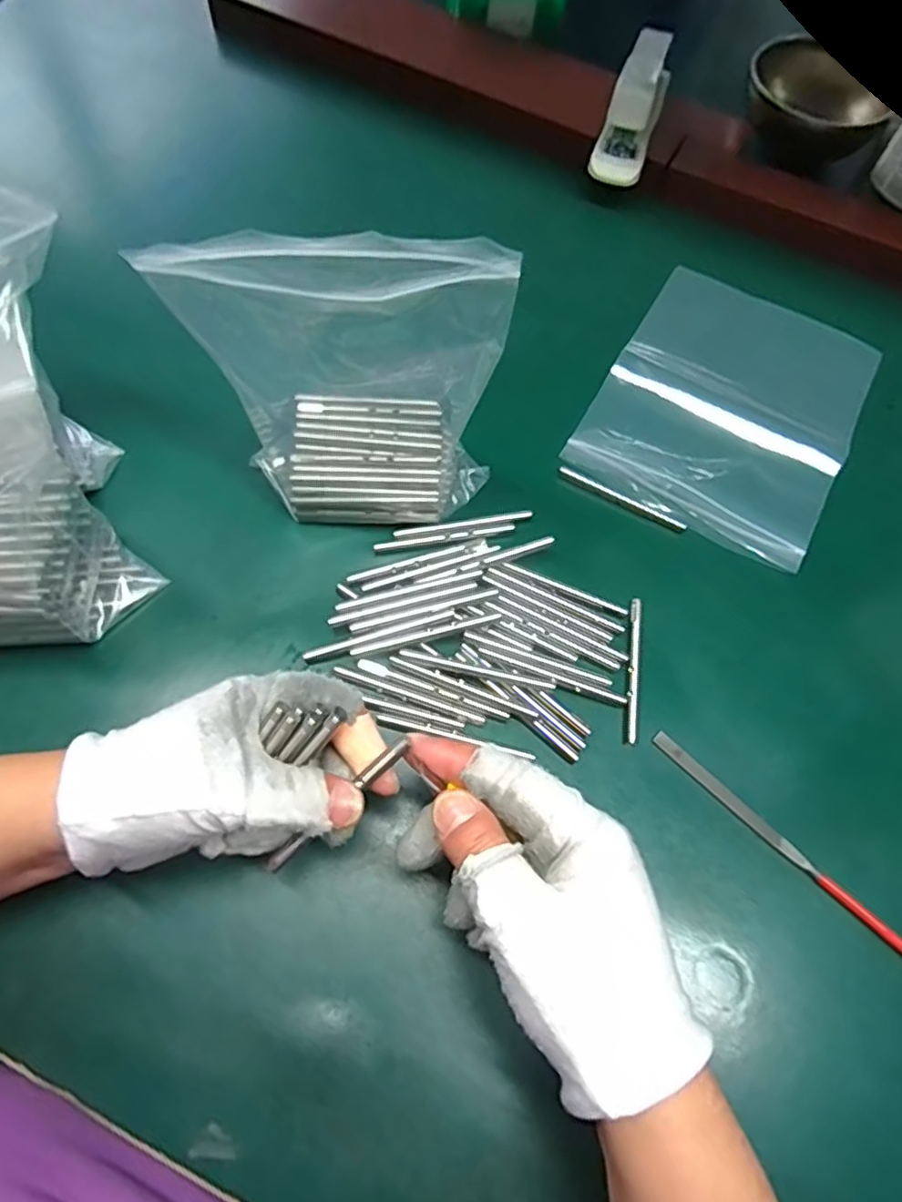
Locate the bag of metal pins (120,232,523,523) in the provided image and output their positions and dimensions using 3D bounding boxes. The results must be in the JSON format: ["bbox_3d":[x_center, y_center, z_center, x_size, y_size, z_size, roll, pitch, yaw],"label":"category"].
[{"bbox_3d":[-0.046,-0.102,0.314,0.134,0.151,0.069,7,67,-1],"label":"bag of metal pins"}]

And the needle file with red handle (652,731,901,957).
[{"bbox_3d":[0.161,0.118,0.315,0.158,0.005,0.008,42,70,14],"label":"needle file with red handle"}]

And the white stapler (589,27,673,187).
[{"bbox_3d":[0.130,-0.350,0.475,0.033,0.063,0.110,18,63,6],"label":"white stapler"}]

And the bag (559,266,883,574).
[{"bbox_3d":[0.177,-0.125,0.427,0.148,0.014,0.199,28,65,11],"label":"bag"}]

